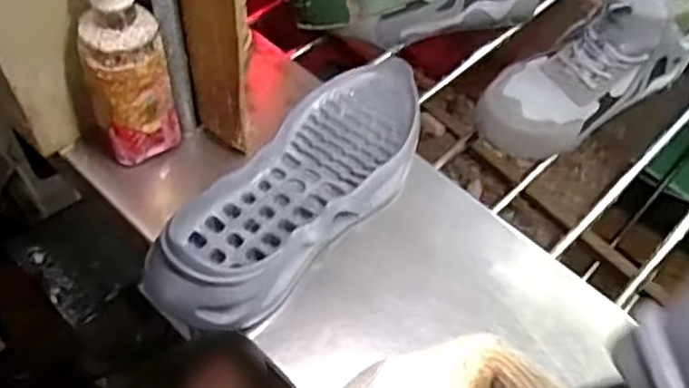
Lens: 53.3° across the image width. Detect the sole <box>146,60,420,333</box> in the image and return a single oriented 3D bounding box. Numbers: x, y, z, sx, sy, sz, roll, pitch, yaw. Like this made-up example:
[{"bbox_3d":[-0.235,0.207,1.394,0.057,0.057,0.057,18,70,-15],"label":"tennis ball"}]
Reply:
[{"bbox_3d":[-0.029,-0.013,0.588,0.116,0.058,0.324,30,59,15],"label":"sole"}]

